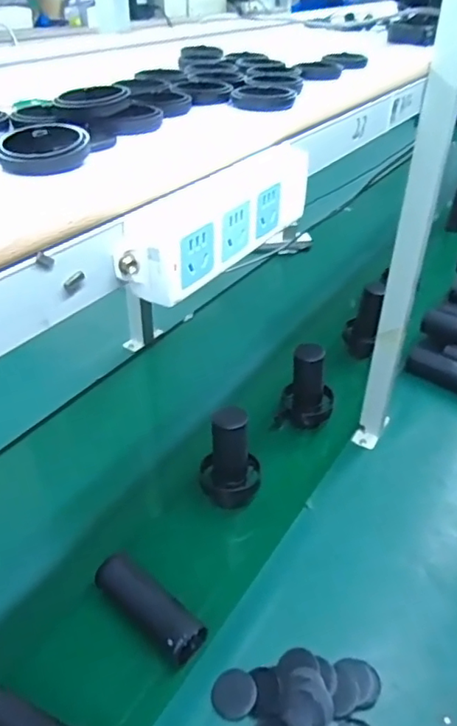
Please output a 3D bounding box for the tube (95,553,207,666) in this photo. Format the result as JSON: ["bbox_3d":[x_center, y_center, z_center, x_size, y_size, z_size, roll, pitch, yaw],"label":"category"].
[{"bbox_3d":[-0.103,0.303,0.712,0.163,0.042,0.048,28,44,31],"label":"tube"}]

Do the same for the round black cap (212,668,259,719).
[{"bbox_3d":[0.007,0.385,0.647,0.052,0.004,0.050,-8,45,8],"label":"round black cap"}]

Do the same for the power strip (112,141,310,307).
[{"bbox_3d":[0.001,-0.098,0.363,0.030,0.055,0.176,24,42,27],"label":"power strip"}]

